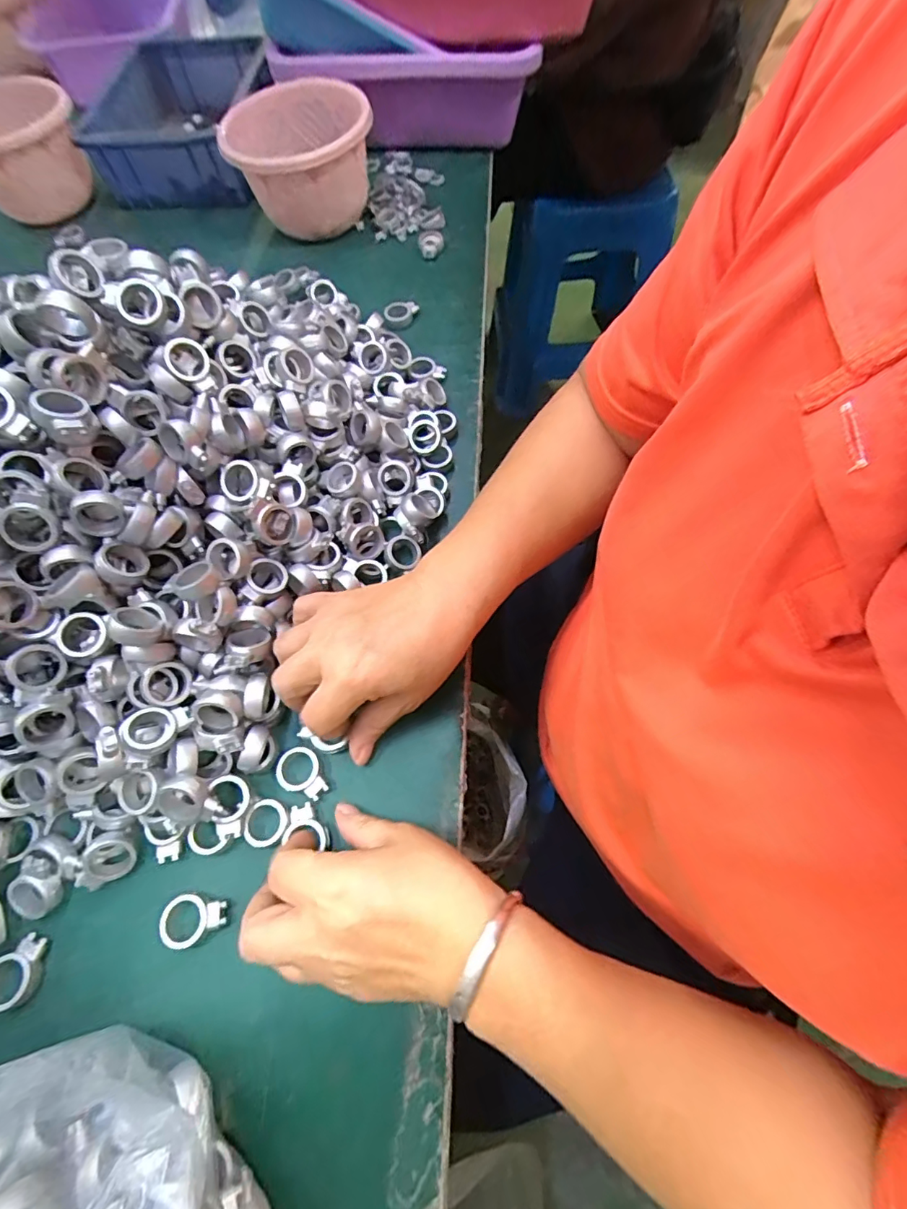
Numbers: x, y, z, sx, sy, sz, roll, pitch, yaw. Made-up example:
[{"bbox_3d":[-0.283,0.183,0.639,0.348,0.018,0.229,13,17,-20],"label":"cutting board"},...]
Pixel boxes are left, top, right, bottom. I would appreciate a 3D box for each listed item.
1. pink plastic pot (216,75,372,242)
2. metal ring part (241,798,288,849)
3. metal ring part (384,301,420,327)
[{"bbox_3d":[-0.142,-0.415,0.484,0.130,0.092,0.123,-1,66,2],"label":"pink plastic pot"},{"bbox_3d":[-0.109,0.127,0.290,0.024,0.007,0.025,-1,66,2],"label":"metal ring part"},{"bbox_3d":[-0.047,-0.272,0.465,0.036,0.013,0.018,-27,67,-9],"label":"metal ring part"}]

